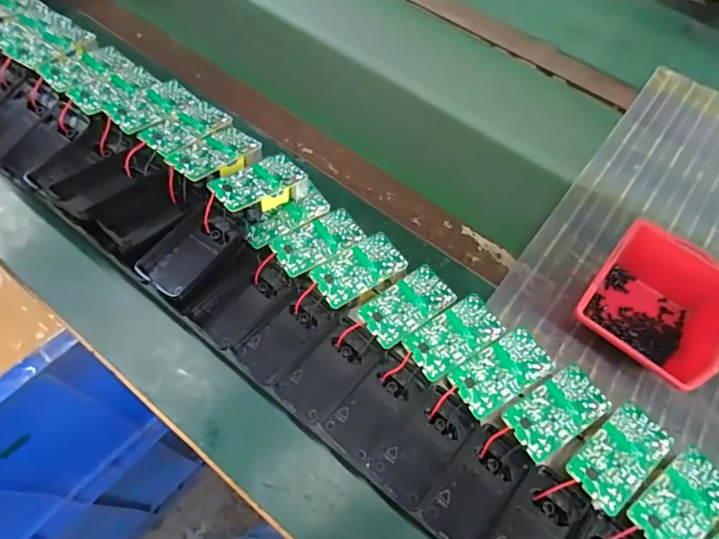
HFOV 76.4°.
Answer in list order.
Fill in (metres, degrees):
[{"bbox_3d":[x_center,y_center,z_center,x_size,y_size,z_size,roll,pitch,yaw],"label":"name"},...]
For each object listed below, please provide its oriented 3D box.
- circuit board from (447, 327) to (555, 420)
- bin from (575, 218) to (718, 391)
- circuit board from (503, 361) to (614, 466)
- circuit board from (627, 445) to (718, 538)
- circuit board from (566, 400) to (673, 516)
[{"bbox_3d":[0.108,0.077,0.346,0.073,0.006,0.042,-28,67,-16],"label":"circuit board"},{"bbox_3d":[0.275,0.036,0.431,0.116,0.066,0.129,39,67,17],"label":"bin"},{"bbox_3d":[0.144,0.103,0.334,0.074,0.004,0.043,-30,68,-17],"label":"circuit board"},{"bbox_3d":[0.220,0.159,0.308,0.073,0.004,0.040,-32,69,-18],"label":"circuit board"},{"bbox_3d":[0.184,0.131,0.322,0.075,0.005,0.041,-36,70,-19],"label":"circuit board"}]

